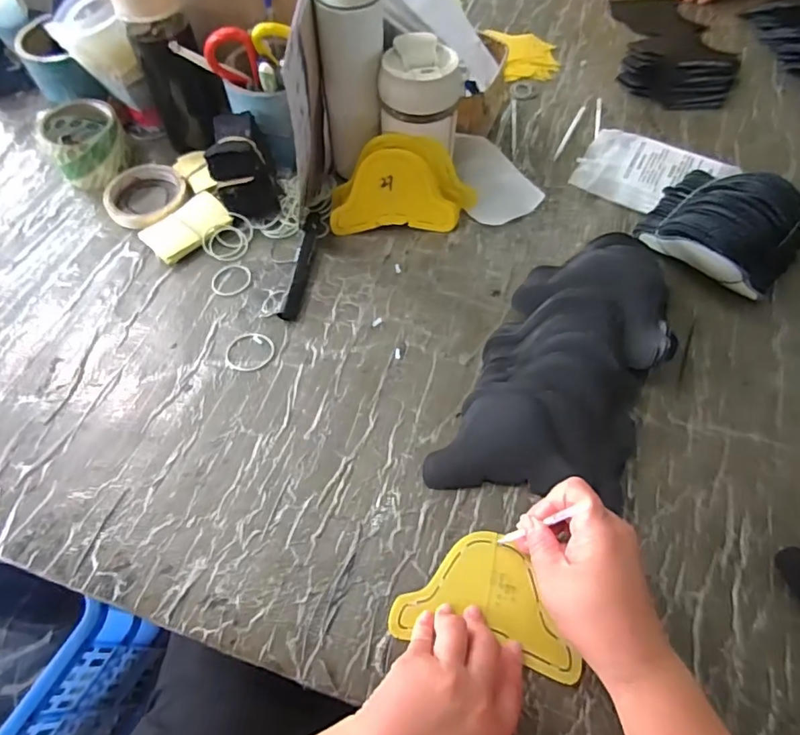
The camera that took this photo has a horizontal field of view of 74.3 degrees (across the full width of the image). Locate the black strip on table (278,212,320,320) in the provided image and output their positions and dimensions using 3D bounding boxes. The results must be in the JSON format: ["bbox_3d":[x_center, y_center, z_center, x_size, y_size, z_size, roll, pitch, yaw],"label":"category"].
[{"bbox_3d":[-0.109,-0.117,0.583,0.017,0.018,0.145,7,61,4],"label":"black strip on table"}]

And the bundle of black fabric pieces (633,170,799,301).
[{"bbox_3d":[0.334,-0.144,0.541,0.142,0.098,0.115,40,68,21],"label":"bundle of black fabric pieces"}]

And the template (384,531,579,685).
[{"bbox_3d":[0.069,0.176,0.409,0.136,0.004,0.089,11,60,9],"label":"template"}]

